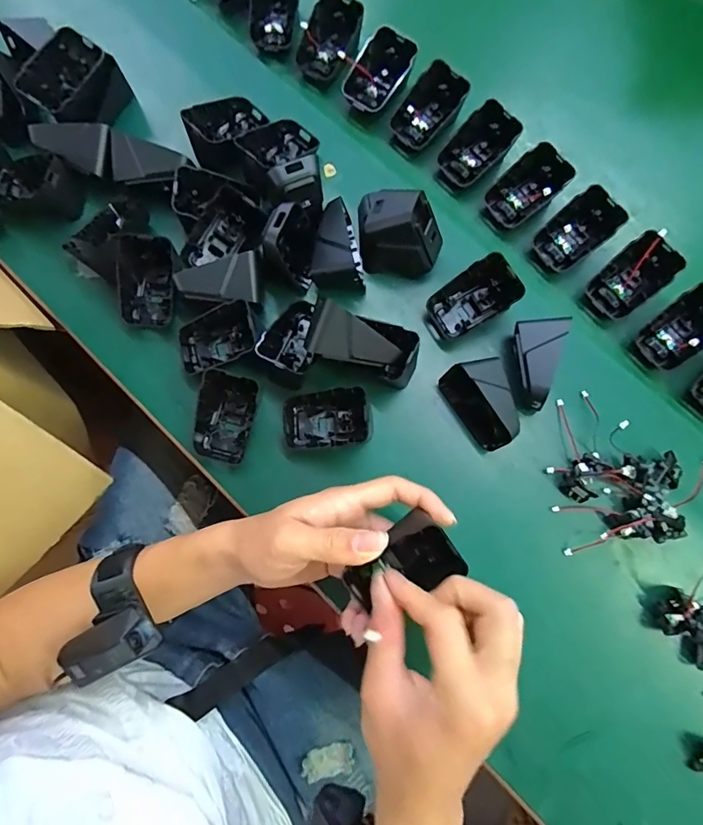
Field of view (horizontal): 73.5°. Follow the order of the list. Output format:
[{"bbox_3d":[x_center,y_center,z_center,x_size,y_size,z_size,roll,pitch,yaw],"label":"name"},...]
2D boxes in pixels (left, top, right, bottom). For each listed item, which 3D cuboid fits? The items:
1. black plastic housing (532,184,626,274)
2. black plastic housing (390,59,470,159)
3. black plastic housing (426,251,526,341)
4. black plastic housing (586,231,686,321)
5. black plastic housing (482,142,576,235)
[{"bbox_3d":[0.190,-0.151,0.401,0.061,0.044,0.045,-41,82,-10],"label":"black plastic housing"},{"bbox_3d":[0.069,-0.266,0.421,0.053,0.043,0.062,42,80,7],"label":"black plastic housing"},{"bbox_3d":[0.098,-0.090,0.380,0.065,0.049,0.044,-27,80,-7],"label":"black plastic housing"},{"bbox_3d":[0.232,-0.111,0.389,0.062,0.042,0.044,-41,82,-10],"label":"black plastic housing"},{"bbox_3d":[0.151,-0.191,0.408,0.058,0.045,0.045,-39,81,-9],"label":"black plastic housing"}]

